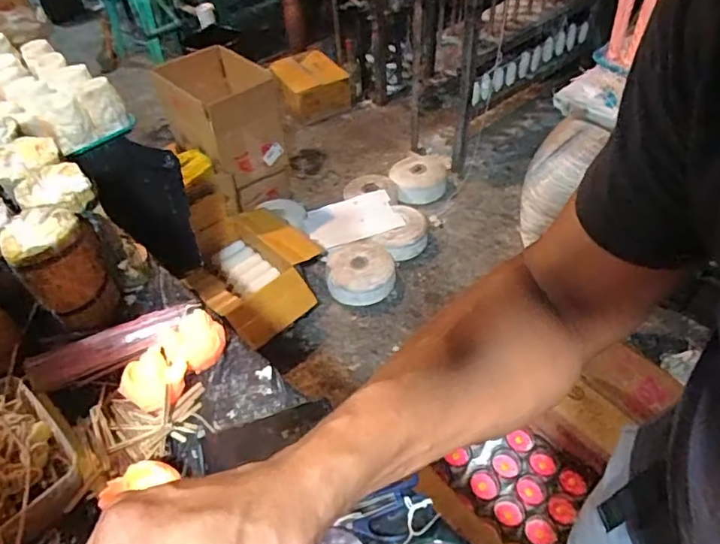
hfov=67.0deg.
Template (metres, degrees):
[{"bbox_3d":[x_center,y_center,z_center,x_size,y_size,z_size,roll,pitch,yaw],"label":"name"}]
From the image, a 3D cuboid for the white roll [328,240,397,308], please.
[{"bbox_3d":[0.004,0.005,1.764,0.215,0.091,0.225,-5,46,1],"label":"white roll"}]

